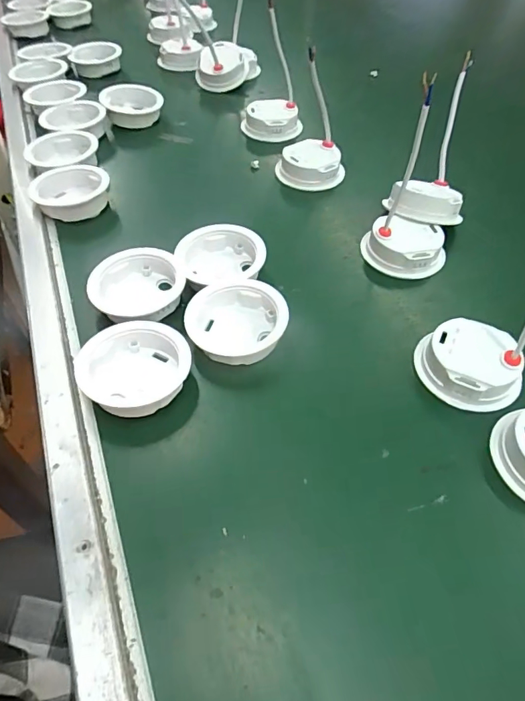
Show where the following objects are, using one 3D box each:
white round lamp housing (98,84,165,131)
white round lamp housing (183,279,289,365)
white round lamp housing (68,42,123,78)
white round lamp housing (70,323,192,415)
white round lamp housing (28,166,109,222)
[{"bbox_3d":[-0.156,-0.289,0.563,0.070,0.035,0.063,-16,53,-15],"label":"white round lamp housing"},{"bbox_3d":[-0.019,-0.019,0.345,0.072,0.026,0.069,2,50,-2],"label":"white round lamp housing"},{"bbox_3d":[-0.230,-0.400,0.646,0.068,0.035,0.058,-19,54,-17],"label":"white round lamp housing"},{"bbox_3d":[-0.088,0.014,0.320,0.073,0.026,0.063,3,50,-2],"label":"white round lamp housing"},{"bbox_3d":[-0.183,-0.147,0.454,0.073,0.030,0.069,-8,51,-11],"label":"white round lamp housing"}]

